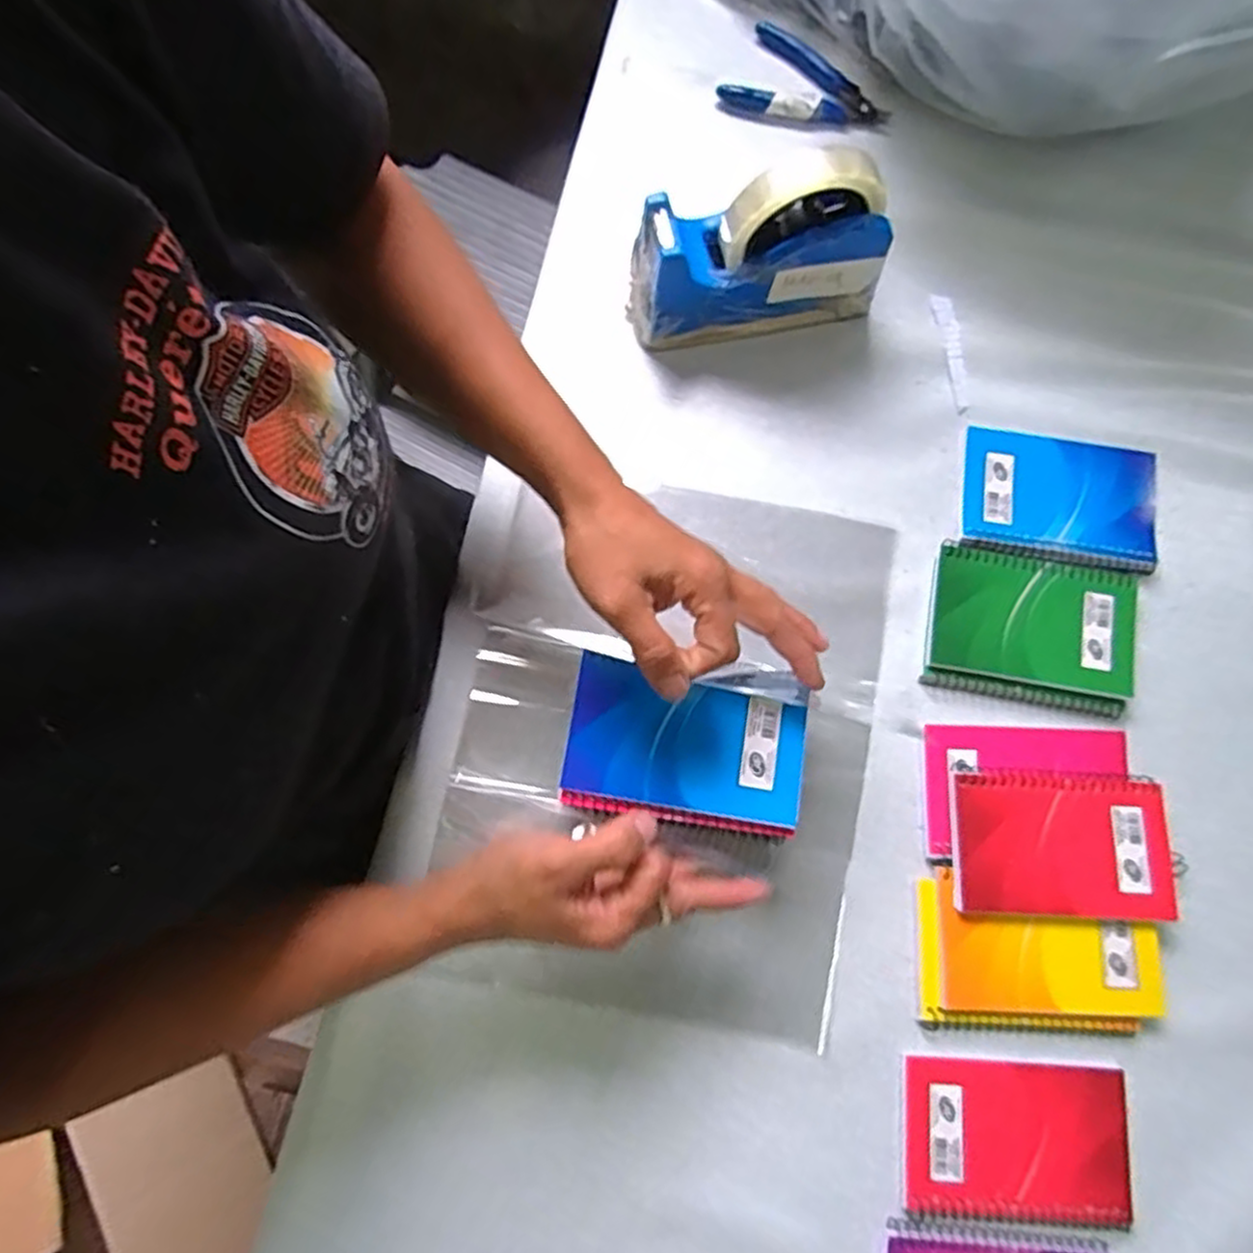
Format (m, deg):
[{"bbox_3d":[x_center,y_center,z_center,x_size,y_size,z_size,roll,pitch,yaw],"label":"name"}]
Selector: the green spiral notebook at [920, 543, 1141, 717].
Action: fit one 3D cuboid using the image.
[{"bbox_3d":[0.265,0.003,0.483,0.132,0.010,0.093,12,79,1],"label":"green spiral notebook"}]

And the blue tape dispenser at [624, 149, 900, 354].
[{"bbox_3d":[0.087,-0.234,0.472,0.161,0.114,0.055,-4,80,-2],"label":"blue tape dispenser"}]

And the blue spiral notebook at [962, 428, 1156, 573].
[{"bbox_3d":[0.294,-0.085,0.501,0.126,0.008,0.087,11,79,1],"label":"blue spiral notebook"}]

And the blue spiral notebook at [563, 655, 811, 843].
[{"bbox_3d":[0.033,0.067,0.411,0.127,0.009,0.080,9,79,1],"label":"blue spiral notebook"}]

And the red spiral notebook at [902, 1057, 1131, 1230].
[{"bbox_3d":[0.226,0.300,0.430,0.130,0.005,0.088,4,79,0],"label":"red spiral notebook"}]

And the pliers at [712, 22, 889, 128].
[{"bbox_3d":[0.130,-0.394,0.550,0.120,0.016,0.069,37,81,6],"label":"pliers"}]

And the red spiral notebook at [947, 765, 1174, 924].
[{"bbox_3d":[0.264,0.133,0.455,0.130,0.015,0.084,3,79,0],"label":"red spiral notebook"}]

